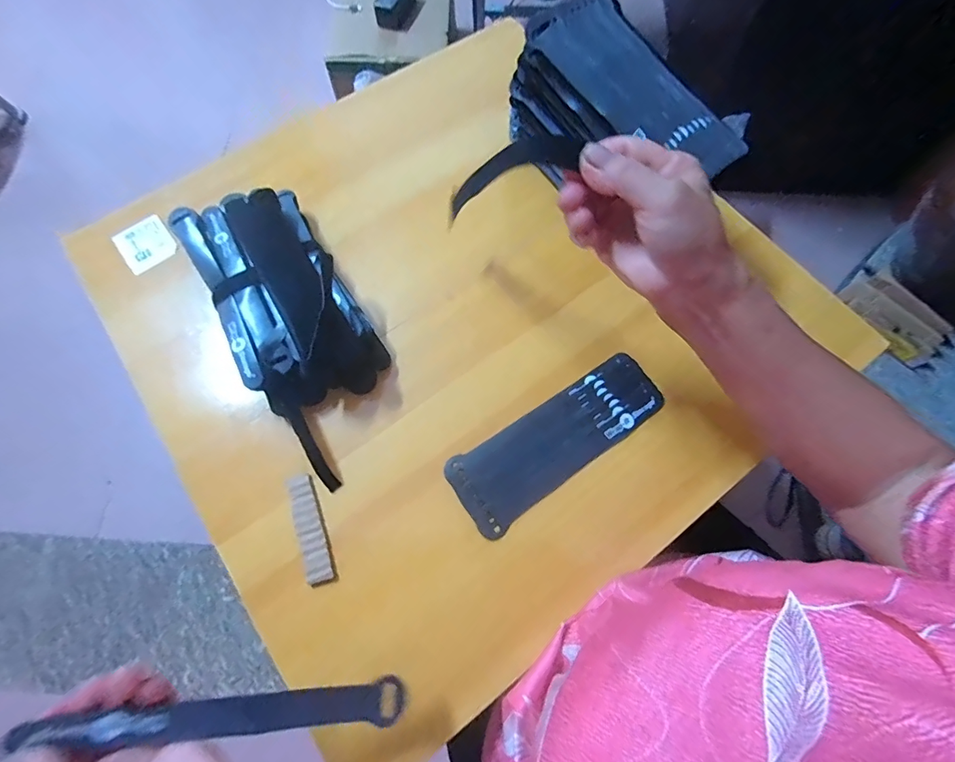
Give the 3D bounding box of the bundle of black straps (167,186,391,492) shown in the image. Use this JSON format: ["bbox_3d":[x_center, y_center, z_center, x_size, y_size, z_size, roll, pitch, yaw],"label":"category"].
[{"bbox_3d":[-0.169,-0.059,0.415,0.115,0.045,0.296,-30,72,-11],"label":"bundle of black straps"}]

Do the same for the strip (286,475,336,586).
[{"bbox_3d":[-0.137,0.120,0.370,0.020,0.006,0.086,-20,70,-7],"label":"strip"}]

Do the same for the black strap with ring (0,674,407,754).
[{"bbox_3d":[-0.138,0.190,0.260,0.197,0.006,0.023,11,67,-22],"label":"black strap with ring"}]

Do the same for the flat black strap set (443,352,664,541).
[{"bbox_3d":[0.072,0.051,0.401,0.199,0.008,0.068,-32,72,-11],"label":"flat black strap set"}]

